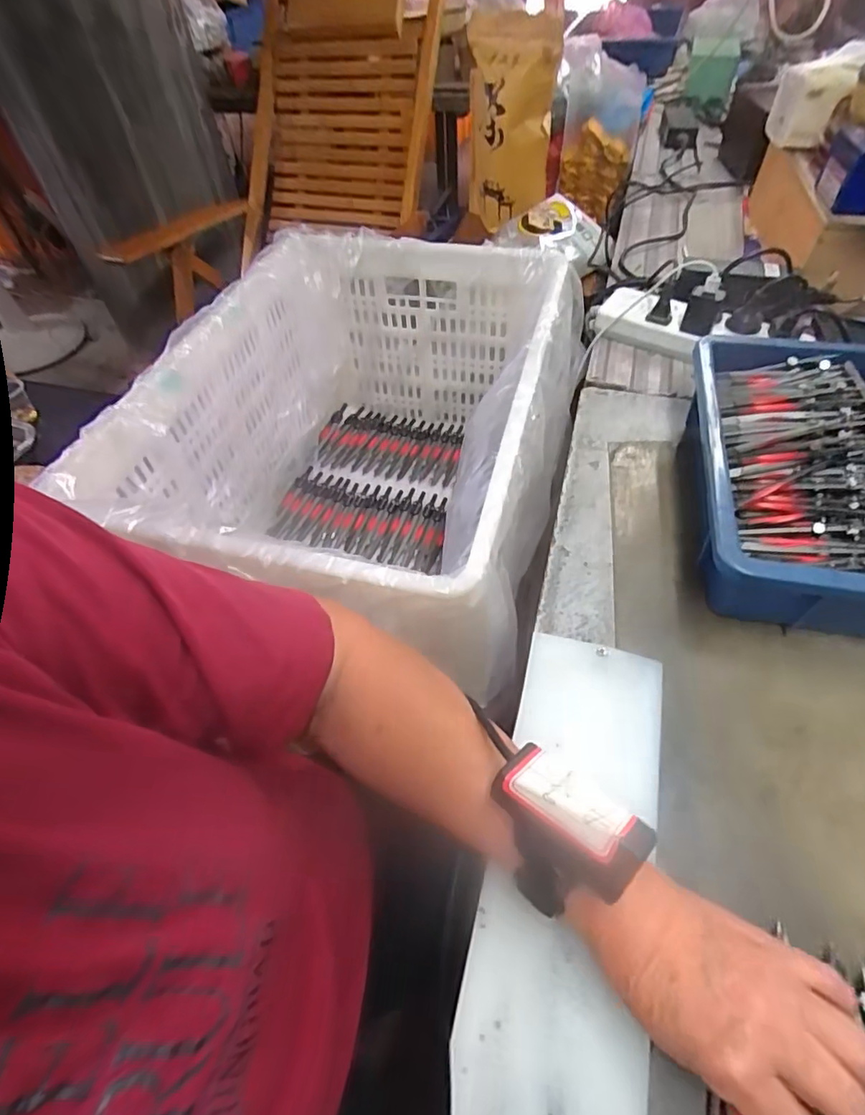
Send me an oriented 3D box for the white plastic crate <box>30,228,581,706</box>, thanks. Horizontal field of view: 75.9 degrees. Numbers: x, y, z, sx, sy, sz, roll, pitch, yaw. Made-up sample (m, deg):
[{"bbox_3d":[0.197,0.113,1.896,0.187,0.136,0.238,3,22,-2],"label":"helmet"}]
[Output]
[{"bbox_3d":[-0.062,-0.109,0.605,0.362,0.257,0.488,10,53,12],"label":"white plastic crate"}]

